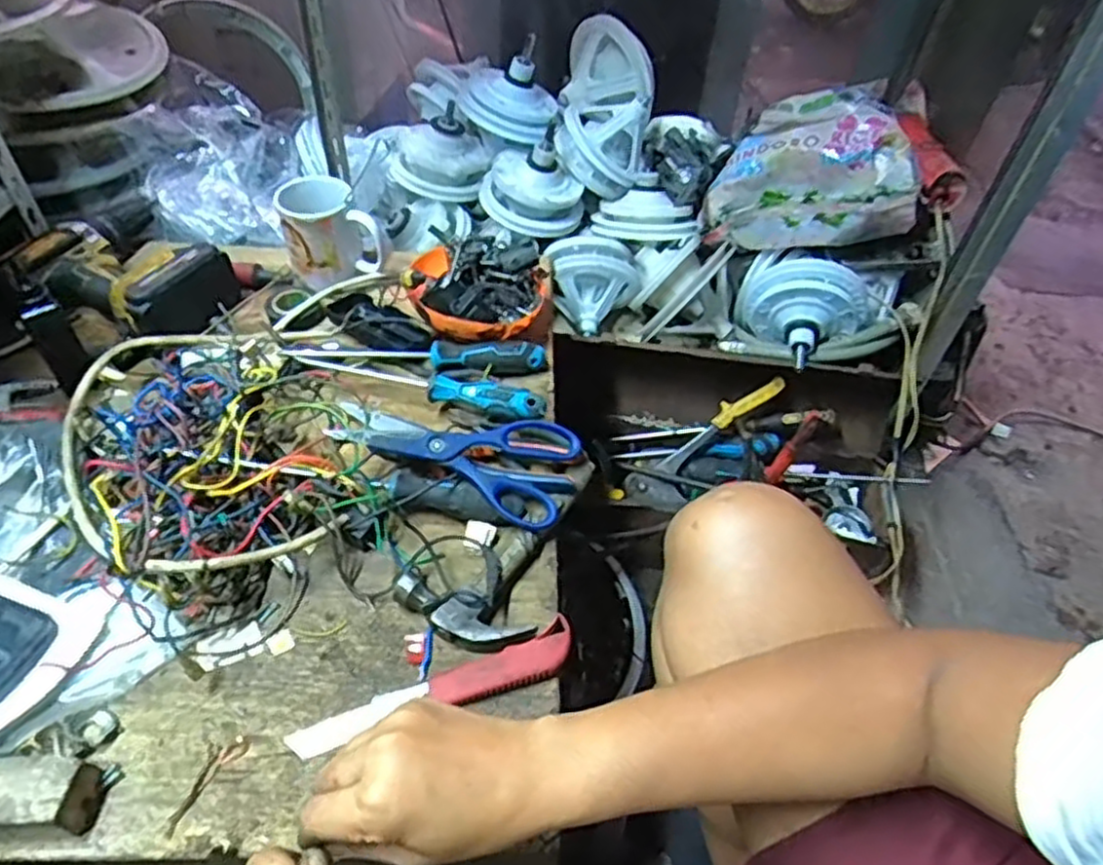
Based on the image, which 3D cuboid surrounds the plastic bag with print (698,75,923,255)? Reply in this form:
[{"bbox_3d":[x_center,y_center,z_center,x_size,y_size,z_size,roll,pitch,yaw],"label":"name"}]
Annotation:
[{"bbox_3d":[0.329,-0.339,0.949,0.272,0.147,0.190,0,42,30],"label":"plastic bag with print"}]

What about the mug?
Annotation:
[{"bbox_3d":[-0.245,-0.224,0.810,0.096,0.085,0.082,-17,51,-19],"label":"mug"}]

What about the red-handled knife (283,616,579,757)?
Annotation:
[{"bbox_3d":[-0.078,0.187,0.525,0.207,0.016,0.038,-18,52,-20],"label":"red-handled knife"}]

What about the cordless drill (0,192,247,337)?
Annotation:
[{"bbox_3d":[-0.441,-0.180,0.778,0.245,0.068,0.163,31,53,22],"label":"cordless drill"}]

